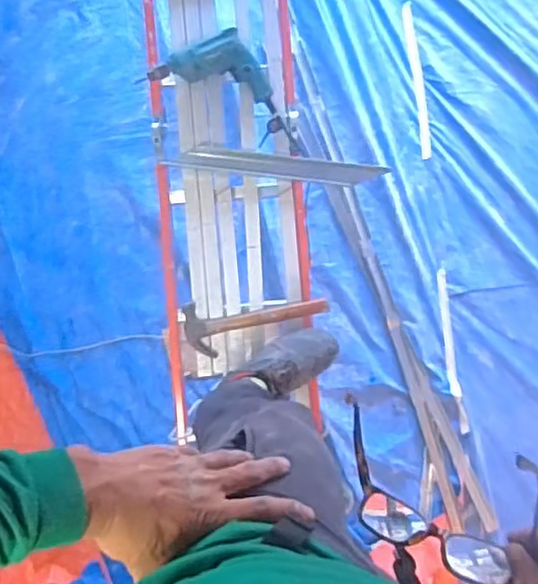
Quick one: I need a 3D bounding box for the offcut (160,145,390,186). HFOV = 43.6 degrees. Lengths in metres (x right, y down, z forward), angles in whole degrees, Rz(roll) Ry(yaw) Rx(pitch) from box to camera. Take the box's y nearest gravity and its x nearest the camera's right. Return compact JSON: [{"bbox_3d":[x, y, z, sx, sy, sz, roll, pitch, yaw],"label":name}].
[{"bbox_3d":[0.014,-0.276,1.472,0.469,0.031,0.053,6,89,0],"label":"offcut"}]

